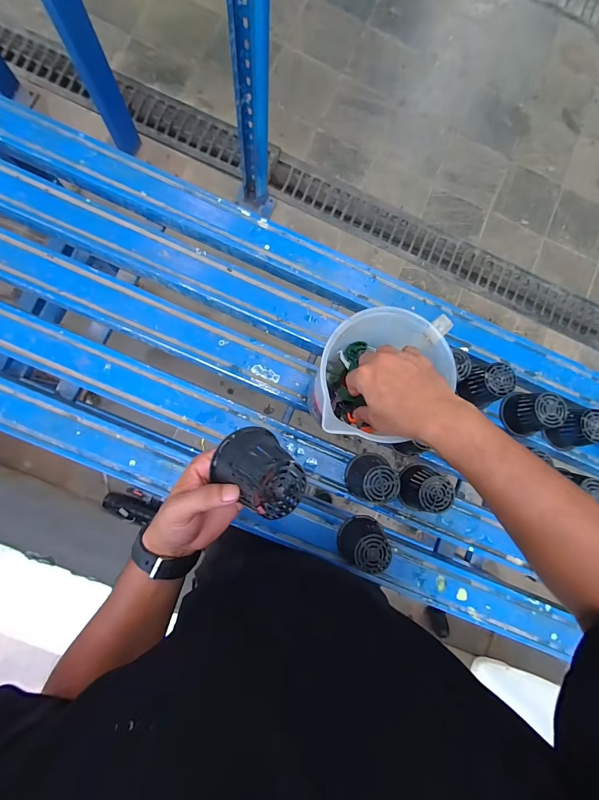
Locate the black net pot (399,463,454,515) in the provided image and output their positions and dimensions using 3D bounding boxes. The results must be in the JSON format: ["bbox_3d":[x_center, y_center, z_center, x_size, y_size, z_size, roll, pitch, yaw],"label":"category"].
[{"bbox_3d":[0.199,0.142,0.549,0.067,0.069,0.070,0,86,-6],"label":"black net pot"}]

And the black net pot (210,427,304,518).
[{"bbox_3d":[-0.037,0.069,0.327,0.065,0.062,0.082,-45,48,-11],"label":"black net pot"}]

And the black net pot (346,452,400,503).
[{"bbox_3d":[0.111,0.125,0.541,0.063,0.070,0.067,0,86,-6],"label":"black net pot"}]

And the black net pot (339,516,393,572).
[{"bbox_3d":[0.100,0.223,0.530,0.064,0.069,0.070,0,86,-6],"label":"black net pot"}]

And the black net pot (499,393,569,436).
[{"bbox_3d":[0.394,0.025,0.579,0.069,0.068,0.073,0,86,-6],"label":"black net pot"}]

